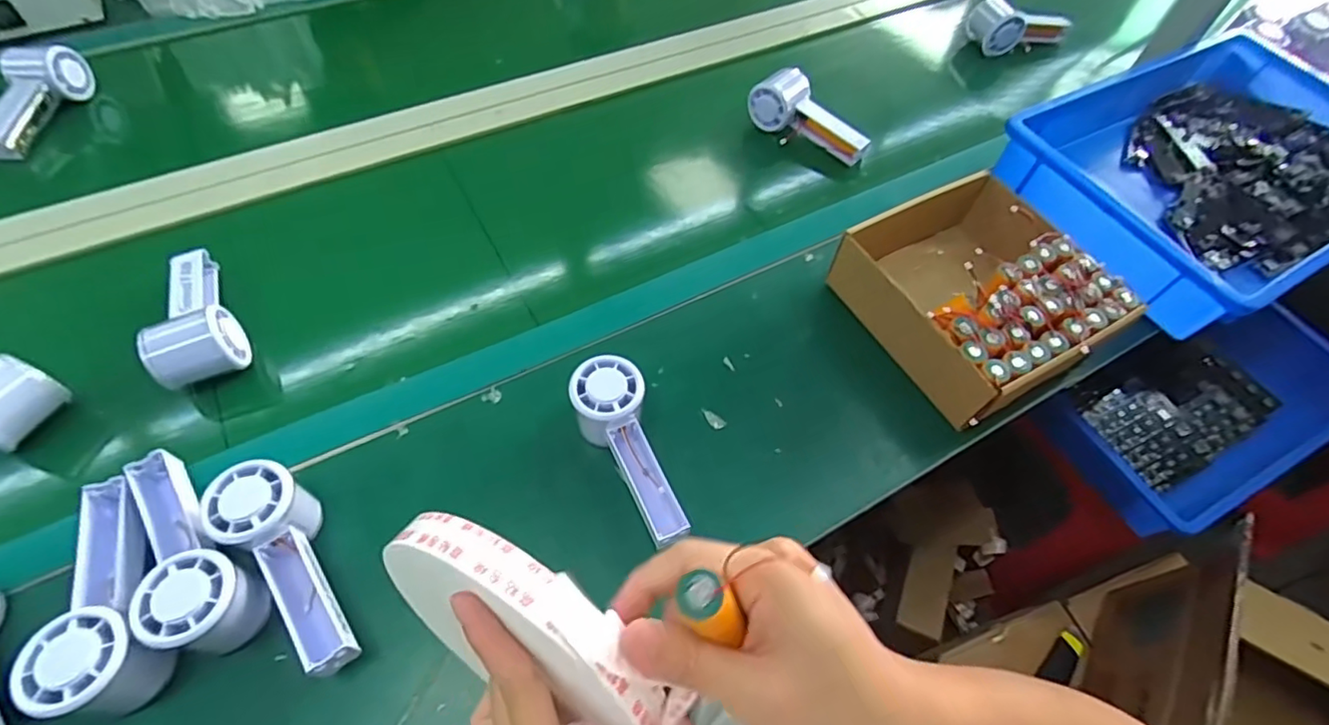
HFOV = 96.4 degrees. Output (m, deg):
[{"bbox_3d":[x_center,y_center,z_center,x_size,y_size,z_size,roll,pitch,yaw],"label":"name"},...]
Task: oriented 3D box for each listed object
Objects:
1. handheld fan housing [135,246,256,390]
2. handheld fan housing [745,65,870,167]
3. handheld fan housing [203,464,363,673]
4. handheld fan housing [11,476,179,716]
[{"bbox_3d":[-0.421,-0.048,0.523,0.063,0.050,0.152,-29,64,-19],"label":"handheld fan housing"},{"bbox_3d":[0.178,-0.298,0.726,0.151,0.068,0.055,27,61,14],"label":"handheld fan housing"},{"bbox_3d":[-0.257,0.138,0.406,0.055,0.053,0.152,-30,64,-19],"label":"handheld fan housing"},{"bbox_3d":[-0.371,0.146,0.391,0.058,0.044,0.156,-24,62,-16],"label":"handheld fan housing"}]

